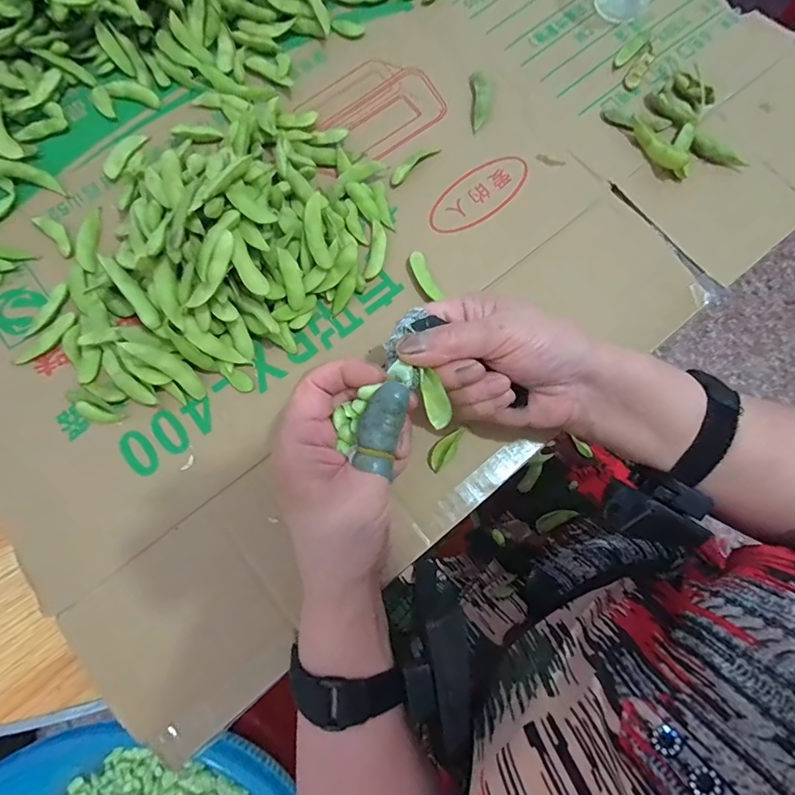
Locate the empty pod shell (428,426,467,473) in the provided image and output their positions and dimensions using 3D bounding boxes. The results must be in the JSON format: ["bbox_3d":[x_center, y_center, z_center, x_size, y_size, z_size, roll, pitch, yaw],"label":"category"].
[{"bbox_3d":[0.035,0.034,0.309,0.036,0.006,0.015,-39,81,-9],"label":"empty pod shell"}]

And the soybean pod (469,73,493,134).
[{"bbox_3d":[0.071,-0.249,0.378,0.017,0.006,0.054,0,77,-1],"label":"soybean pod"}]

